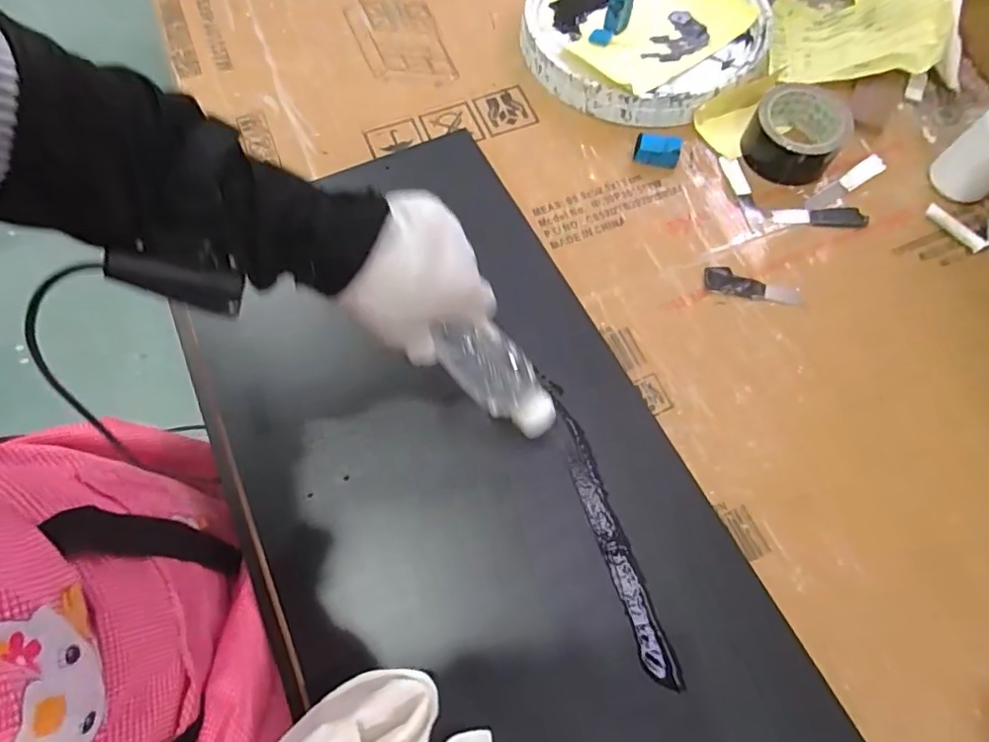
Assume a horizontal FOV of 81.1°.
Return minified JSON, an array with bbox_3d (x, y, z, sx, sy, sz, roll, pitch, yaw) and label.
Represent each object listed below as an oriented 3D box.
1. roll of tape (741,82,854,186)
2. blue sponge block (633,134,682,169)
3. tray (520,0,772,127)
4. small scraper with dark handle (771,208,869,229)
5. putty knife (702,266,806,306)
[{"bbox_3d":[0.330,-0.260,0.631,0.095,0.049,0.094,0,65,1],"label":"roll of tape"},{"bbox_3d":[0.181,-0.245,0.644,0.048,0.028,0.019,9,68,7],"label":"blue sponge block"},{"bbox_3d":[0.182,-0.427,0.708,0.280,0.055,0.283,-1,67,3],"label":"tray"},{"bbox_3d":[0.347,-0.163,0.615,0.096,0.004,0.023,1,68,4],"label":"small scraper with dark handle"},{"bbox_3d":[0.256,-0.083,0.572,0.094,0.004,0.028,14,69,9],"label":"putty knife"}]

